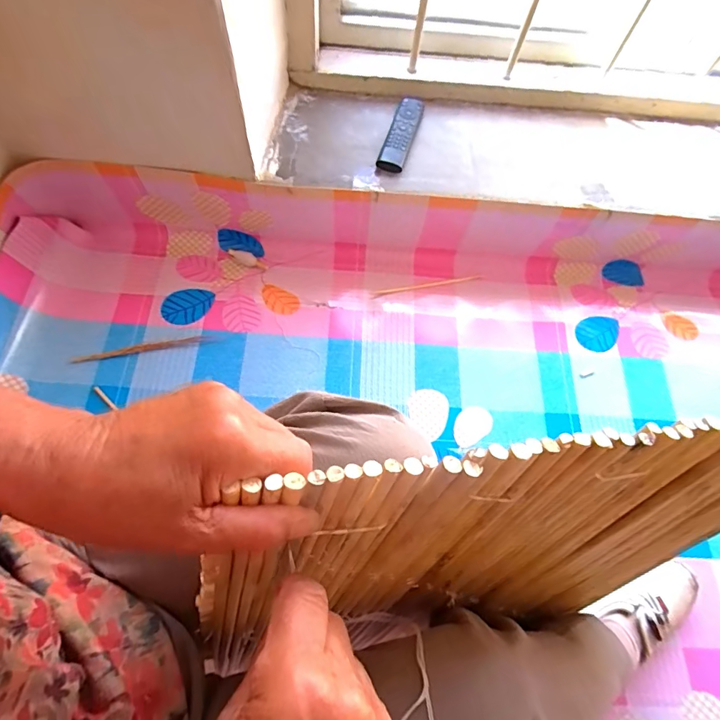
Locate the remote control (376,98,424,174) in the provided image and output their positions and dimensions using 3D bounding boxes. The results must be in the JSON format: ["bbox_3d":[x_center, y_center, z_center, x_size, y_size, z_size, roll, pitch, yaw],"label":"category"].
[{"bbox_3d":[0.071,-0.386,0.735,0.047,0.023,0.167,16,67,3],"label":"remote control"}]

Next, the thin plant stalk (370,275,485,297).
[{"bbox_3d":[0.124,-0.137,0.797,0.209,0.005,0.011,-10,67,-6],"label":"thin plant stalk"}]

